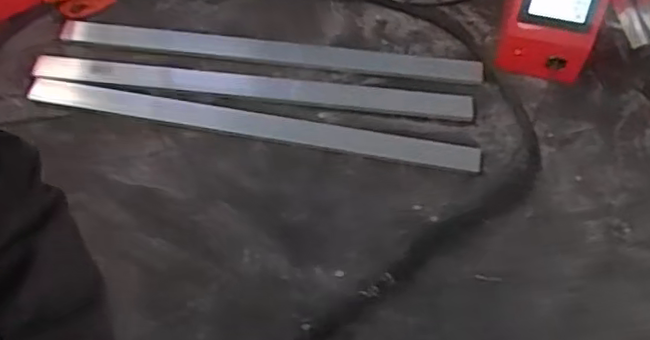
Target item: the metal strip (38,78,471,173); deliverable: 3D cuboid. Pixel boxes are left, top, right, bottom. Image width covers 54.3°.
[{"bbox_3d":[-0.217,-0.134,1.849,1.303,0.029,0.082,9,59,5],"label":"metal strip"}]

